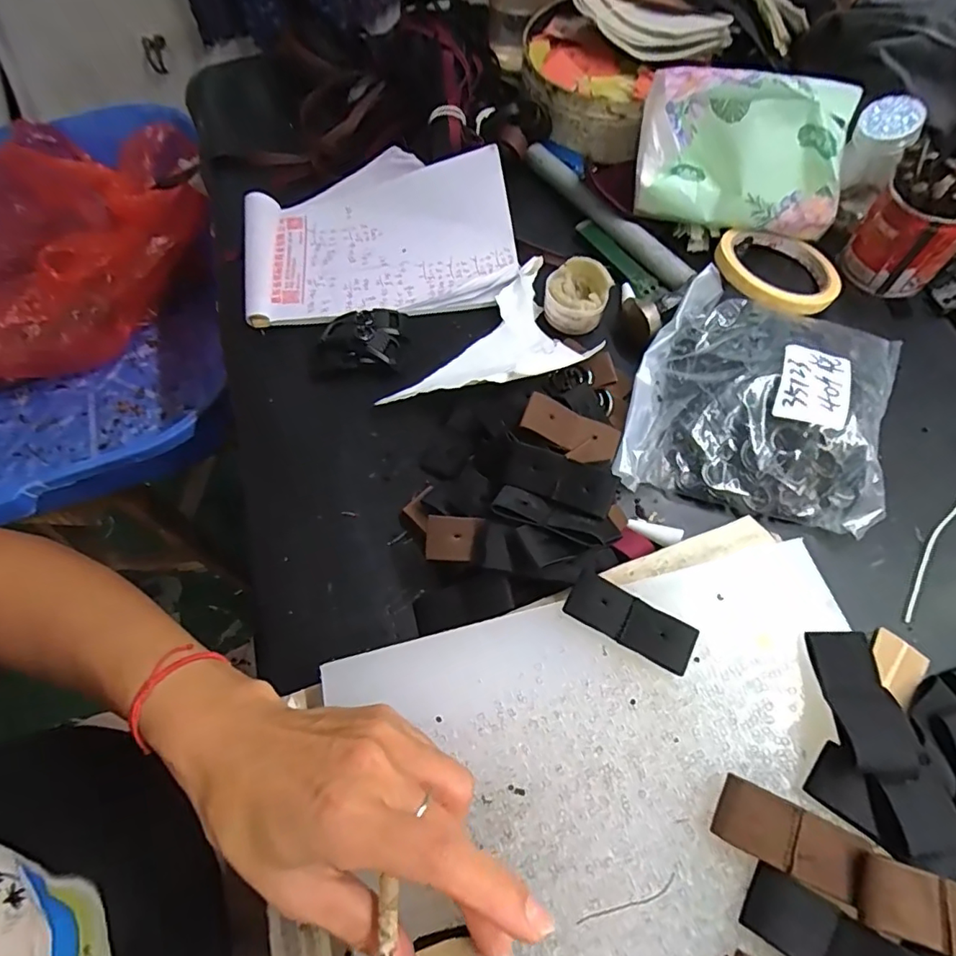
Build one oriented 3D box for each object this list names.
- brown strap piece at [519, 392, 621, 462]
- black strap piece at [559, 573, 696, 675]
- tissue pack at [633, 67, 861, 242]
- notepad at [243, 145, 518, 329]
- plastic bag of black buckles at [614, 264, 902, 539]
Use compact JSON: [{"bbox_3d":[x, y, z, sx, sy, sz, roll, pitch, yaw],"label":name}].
[{"bbox_3d":[0.058,-0.029,0.336,0.062,0.004,0.027,24,88,-8],"label":"brown strap piece"},{"bbox_3d":[0.076,0.071,0.267,0.063,0.007,0.024,28,68,17],"label":"black strap piece"},{"bbox_3d":[0.199,-0.245,0.407,0.149,0.086,0.082,9,65,8],"label":"tissue pack"},{"bbox_3d":[-0.084,-0.203,0.436,0.217,0.045,0.148,-7,63,0],"label":"notepad"},{"bbox_3d":[0.192,-0.057,0.353,0.171,0.043,0.164,13,65,10],"label":"plastic bag of black buckles"}]

